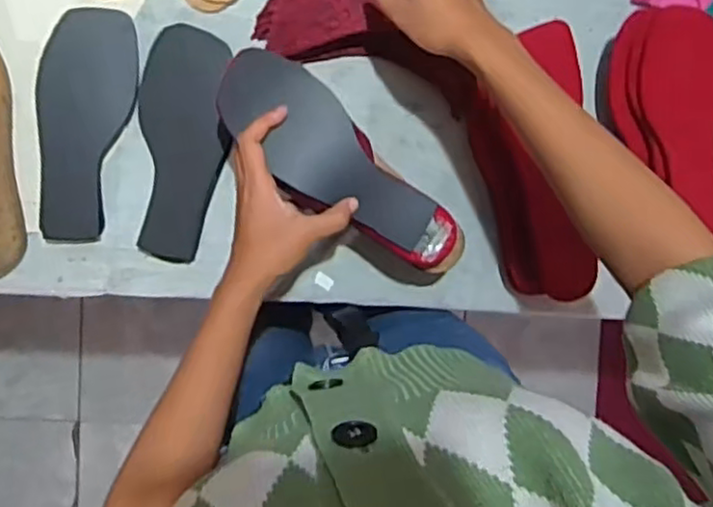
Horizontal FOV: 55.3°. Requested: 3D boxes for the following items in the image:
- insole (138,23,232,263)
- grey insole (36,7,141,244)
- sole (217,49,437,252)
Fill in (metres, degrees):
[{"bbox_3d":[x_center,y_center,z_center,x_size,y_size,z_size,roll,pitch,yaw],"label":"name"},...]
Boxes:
[{"bbox_3d":[-0.166,-0.101,0.643,0.076,0.017,0.213,3,94,-4],"label":"insole"},{"bbox_3d":[-0.252,-0.116,0.633,0.082,0.007,0.212,4,101,-19],"label":"grey insole"},{"bbox_3d":[-0.025,-0.083,0.570,0.206,0.013,0.076,42,91,-5],"label":"sole"}]

